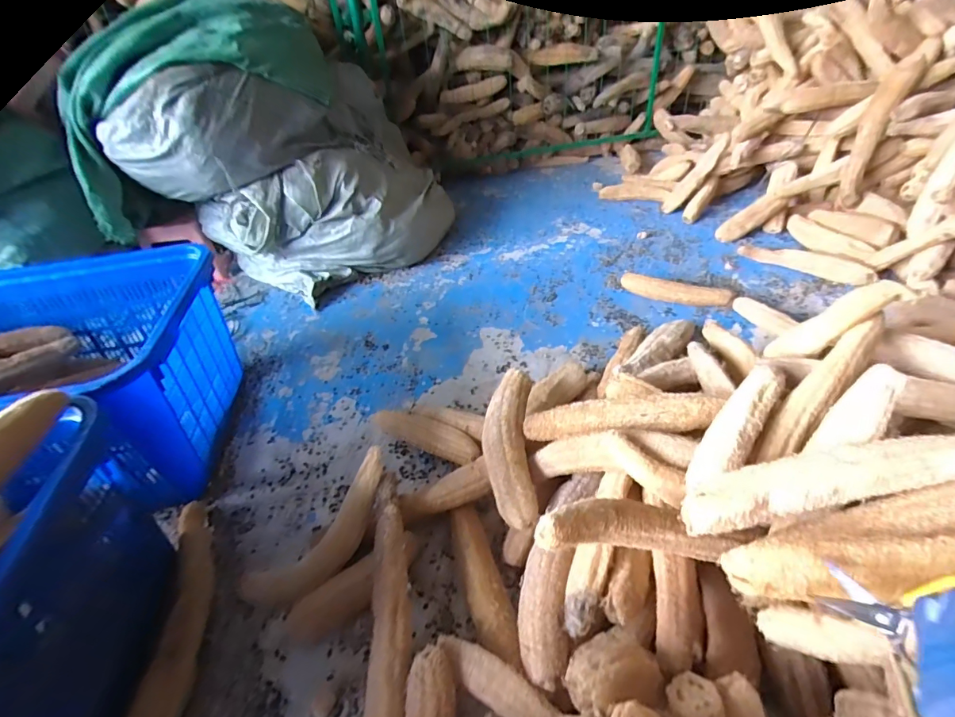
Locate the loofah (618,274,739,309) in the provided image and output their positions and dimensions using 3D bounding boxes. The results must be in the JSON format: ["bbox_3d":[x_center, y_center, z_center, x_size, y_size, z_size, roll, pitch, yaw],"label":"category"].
[{"bbox_3d":[0.643,-0.218,1.483,0.338,0.062,0.066,14,43,22],"label":"loofah"}]

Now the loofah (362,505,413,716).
[{"bbox_3d":[-0.145,0.409,0.727,0.080,0.050,0.347,-4,60,2],"label":"loofah"}]

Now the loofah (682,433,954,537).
[{"bbox_3d":[0.477,0.163,0.591,0.411,0.097,0.080,-16,38,9],"label":"loofah"}]

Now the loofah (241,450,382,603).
[{"bbox_3d":[-0.281,0.335,0.849,0.366,0.074,0.098,-48,46,3],"label":"loofah"}]

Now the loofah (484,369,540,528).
[{"bbox_3d":[0.063,0.163,0.920,0.100,0.068,0.342,-1,39,5],"label":"loofah"}]

